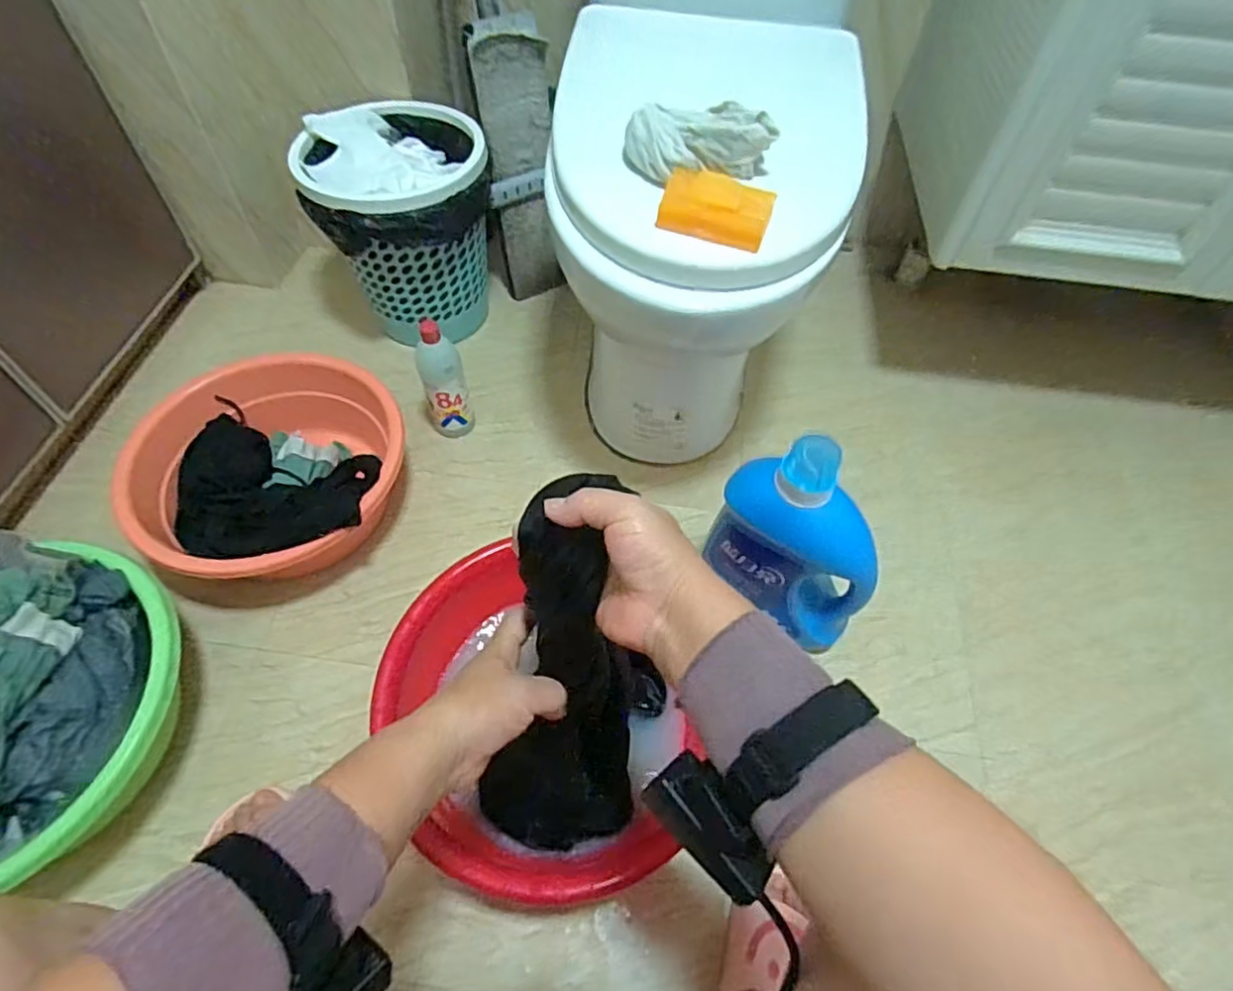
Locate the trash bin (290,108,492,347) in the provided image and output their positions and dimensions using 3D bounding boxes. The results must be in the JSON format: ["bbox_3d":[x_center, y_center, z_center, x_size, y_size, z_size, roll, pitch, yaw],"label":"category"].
[{"bbox_3d":[-0.326,-0.409,1.019,0.262,0.290,0.242,-17,58,-14],"label":"trash bin"}]

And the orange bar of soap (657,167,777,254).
[{"bbox_3d":[0.093,-0.267,0.595,0.100,0.040,0.046,16,56,8],"label":"orange bar of soap"}]

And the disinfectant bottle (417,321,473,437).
[{"bbox_3d":[-0.249,-0.161,0.920,0.063,0.183,0.054,-17,61,-11],"label":"disinfectant bottle"}]

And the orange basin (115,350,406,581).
[{"bbox_3d":[-0.447,-0.027,0.859,0.319,0.125,0.325,1,59,-1],"label":"orange basin"}]

